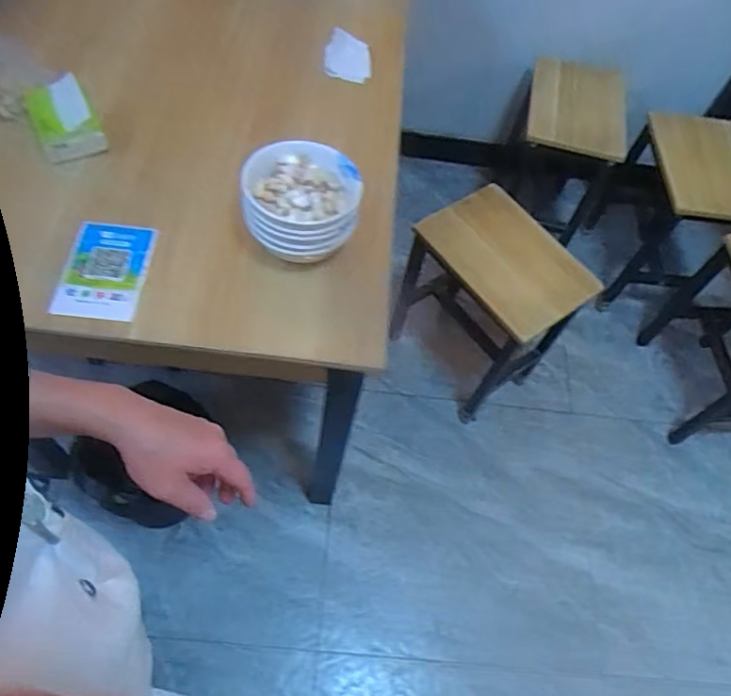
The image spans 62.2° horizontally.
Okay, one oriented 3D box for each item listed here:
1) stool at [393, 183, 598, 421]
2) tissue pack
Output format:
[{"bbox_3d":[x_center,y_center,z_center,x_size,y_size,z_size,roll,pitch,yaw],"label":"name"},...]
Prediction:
[{"bbox_3d":[0.244,-0.096,1.386,0.228,0.446,0.402,-36,71,-23],"label":"stool"},{"bbox_3d":[-0.415,-0.316,0.839,0.082,0.021,0.108,-22,94,-1],"label":"tissue pack"}]

